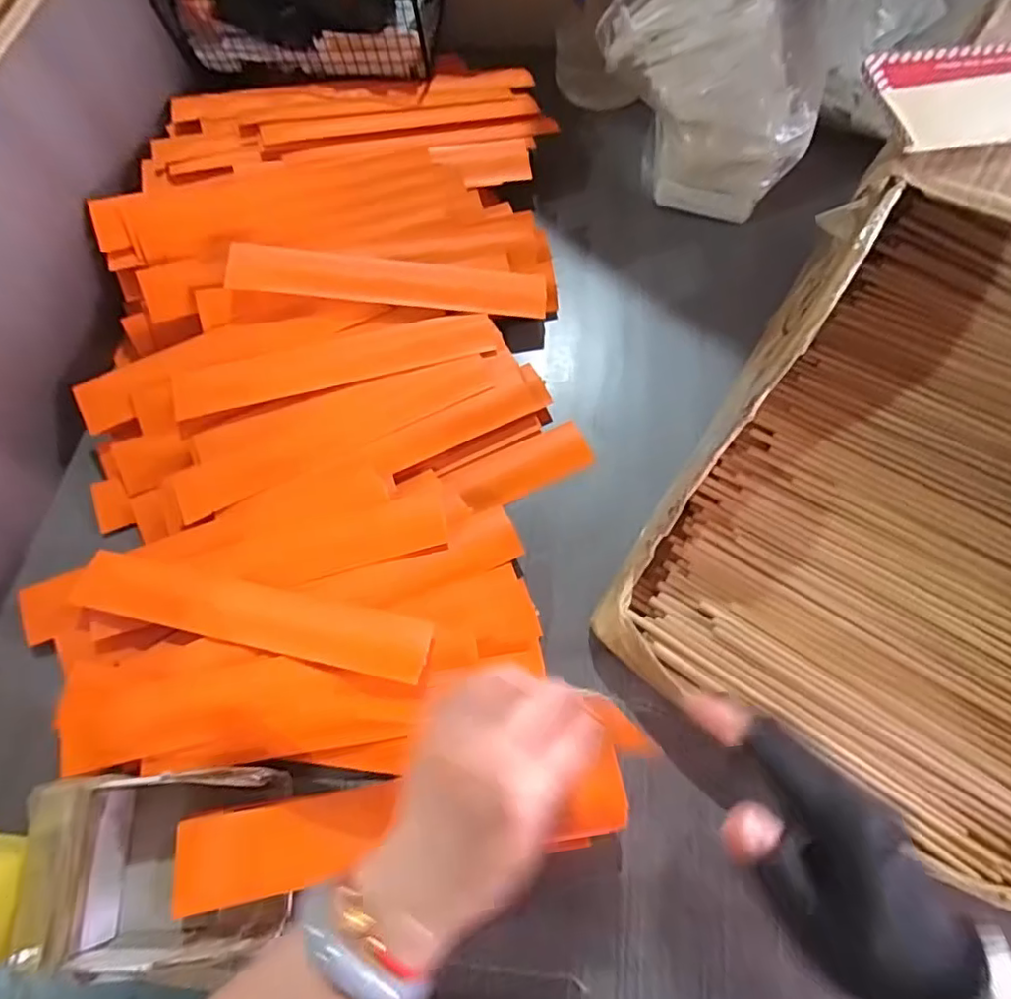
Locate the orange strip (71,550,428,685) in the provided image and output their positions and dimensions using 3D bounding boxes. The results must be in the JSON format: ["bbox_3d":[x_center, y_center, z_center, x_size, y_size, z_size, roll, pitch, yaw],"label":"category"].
[{"bbox_3d":[-0.192,0.084,0.432,0.275,0.007,0.042,11,69,7],"label":"orange strip"}]

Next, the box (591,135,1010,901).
[{"bbox_3d":[0.315,-0.026,0.365,0.313,0.218,0.462,32,73,14],"label":"box"}]

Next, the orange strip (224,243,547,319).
[{"bbox_3d":[-0.101,-0.196,0.524,0.274,0.006,0.047,3,75,-9],"label":"orange strip"}]

